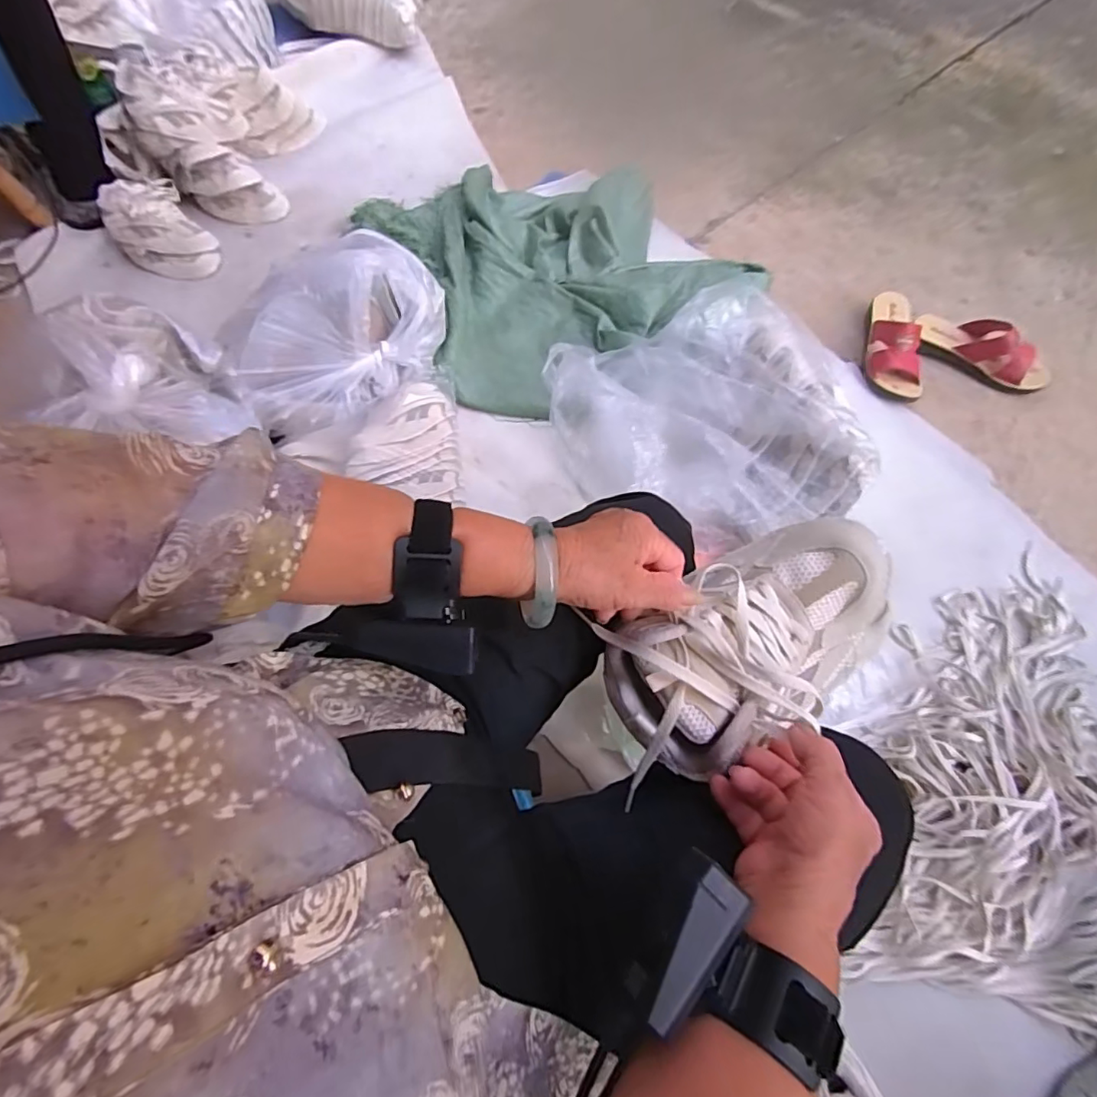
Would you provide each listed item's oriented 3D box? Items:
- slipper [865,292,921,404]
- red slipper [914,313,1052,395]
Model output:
[{"bbox_3d":[0.608,-0.372,0.980,0.084,0.078,0.233,6,68,6],"label":"slipper"},{"bbox_3d":[0.762,-0.351,0.969,0.228,0.080,0.093,26,71,13],"label":"red slipper"}]

